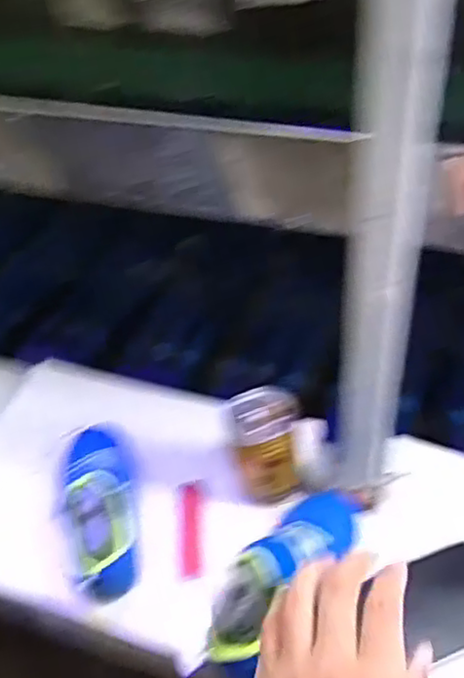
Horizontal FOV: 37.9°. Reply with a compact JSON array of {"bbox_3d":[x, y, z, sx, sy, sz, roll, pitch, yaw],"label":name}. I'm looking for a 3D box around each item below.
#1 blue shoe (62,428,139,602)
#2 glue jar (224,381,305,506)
[{"bbox_3d":[-0.117,0.140,0.588,0.064,0.075,0.171,-13,42,-7],"label":"blue shoe"},{"bbox_3d":[0.033,0.099,0.612,0.068,0.090,0.063,-10,42,-3],"label":"glue jar"}]

